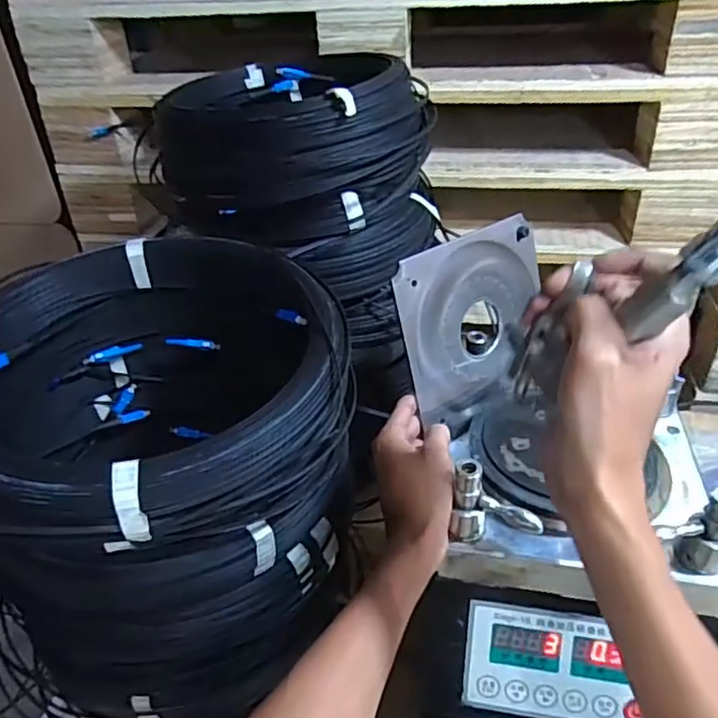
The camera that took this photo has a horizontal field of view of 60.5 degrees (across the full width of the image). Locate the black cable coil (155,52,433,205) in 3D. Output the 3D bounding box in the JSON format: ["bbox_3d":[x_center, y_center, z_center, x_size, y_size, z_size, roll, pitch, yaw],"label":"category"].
[{"bbox_3d":[-0.079,-0.276,0.725,0.294,0.101,0.257,23,44,32],"label":"black cable coil"}]

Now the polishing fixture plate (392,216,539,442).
[{"bbox_3d":[0.110,-0.030,0.562,0.165,0.161,0.011,-25,19,-27],"label":"polishing fixture plate"}]

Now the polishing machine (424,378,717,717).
[{"bbox_3d":[0.179,0.192,0.549,0.208,0.273,0.240,5,37,12],"label":"polishing machine"}]

